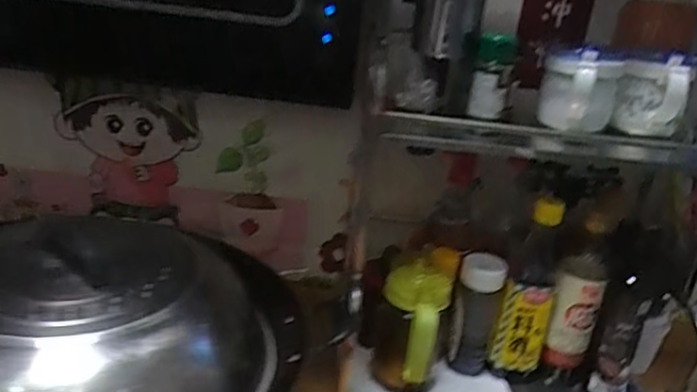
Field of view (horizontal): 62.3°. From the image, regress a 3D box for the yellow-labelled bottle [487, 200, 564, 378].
[{"bbox_3d":[0.228,0.115,0.717,0.065,0.227,0.074,15,25,18],"label":"yellow-labelled bottle"}]

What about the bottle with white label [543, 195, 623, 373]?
[{"bbox_3d":[0.284,0.117,0.708,0.055,0.214,0.053,17,25,22],"label":"bottle with white label"}]

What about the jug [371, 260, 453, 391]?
[{"bbox_3d":[0.072,0.158,0.683,0.082,0.151,0.117,9,23,4],"label":"jug"}]

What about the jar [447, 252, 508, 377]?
[{"bbox_3d":[0.161,0.148,0.728,0.055,0.141,0.051,13,24,13],"label":"jar"}]

